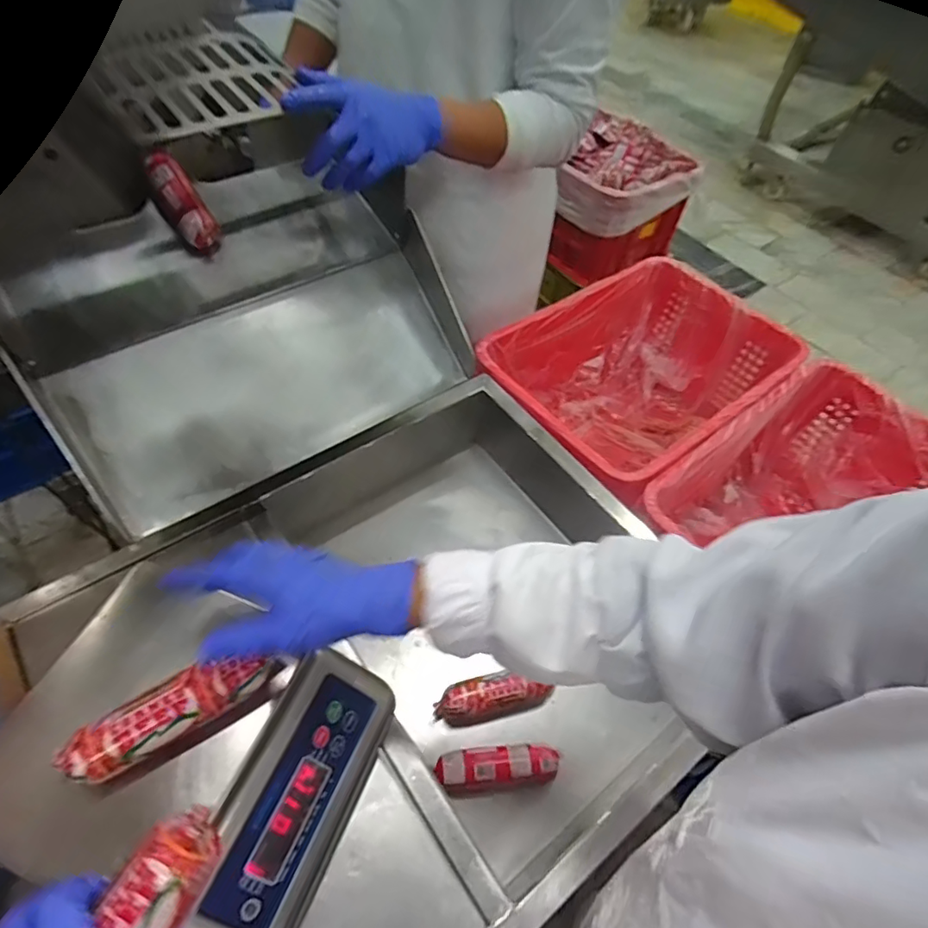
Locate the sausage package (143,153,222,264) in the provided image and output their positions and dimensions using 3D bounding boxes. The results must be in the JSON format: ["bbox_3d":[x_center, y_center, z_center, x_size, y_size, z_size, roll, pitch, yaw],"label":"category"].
[{"bbox_3d":[-0.339,-0.311,0.652,0.051,0.058,0.123,-32,77,-8],"label":"sausage package"}]

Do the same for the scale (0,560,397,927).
[{"bbox_3d":[-0.223,0.231,0.448,0.258,0.131,0.214,20,55,10],"label":"scale"}]

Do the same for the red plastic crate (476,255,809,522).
[{"bbox_3d":[0.303,-0.121,1.010,0.512,0.247,0.368,-32,62,-25],"label":"red plastic crate"}]

